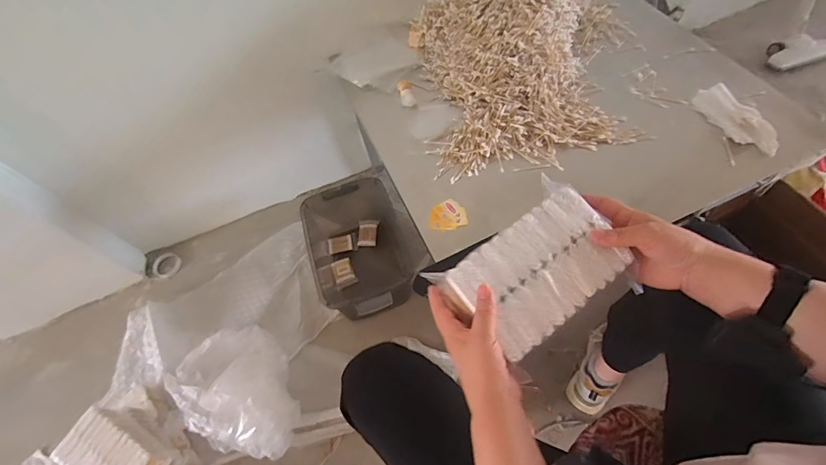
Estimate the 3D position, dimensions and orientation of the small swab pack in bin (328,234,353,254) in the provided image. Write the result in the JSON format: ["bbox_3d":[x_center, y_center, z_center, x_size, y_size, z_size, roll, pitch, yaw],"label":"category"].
[{"bbox_3d":[-0.232,0.038,1.247,0.077,0.018,0.055,-11,58,1],"label":"small swab pack in bin"}]

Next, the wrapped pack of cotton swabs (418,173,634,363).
[{"bbox_3d":[0.136,0.032,0.432,0.195,0.025,0.128,-33,62,-14],"label":"wrapped pack of cotton swabs"}]

